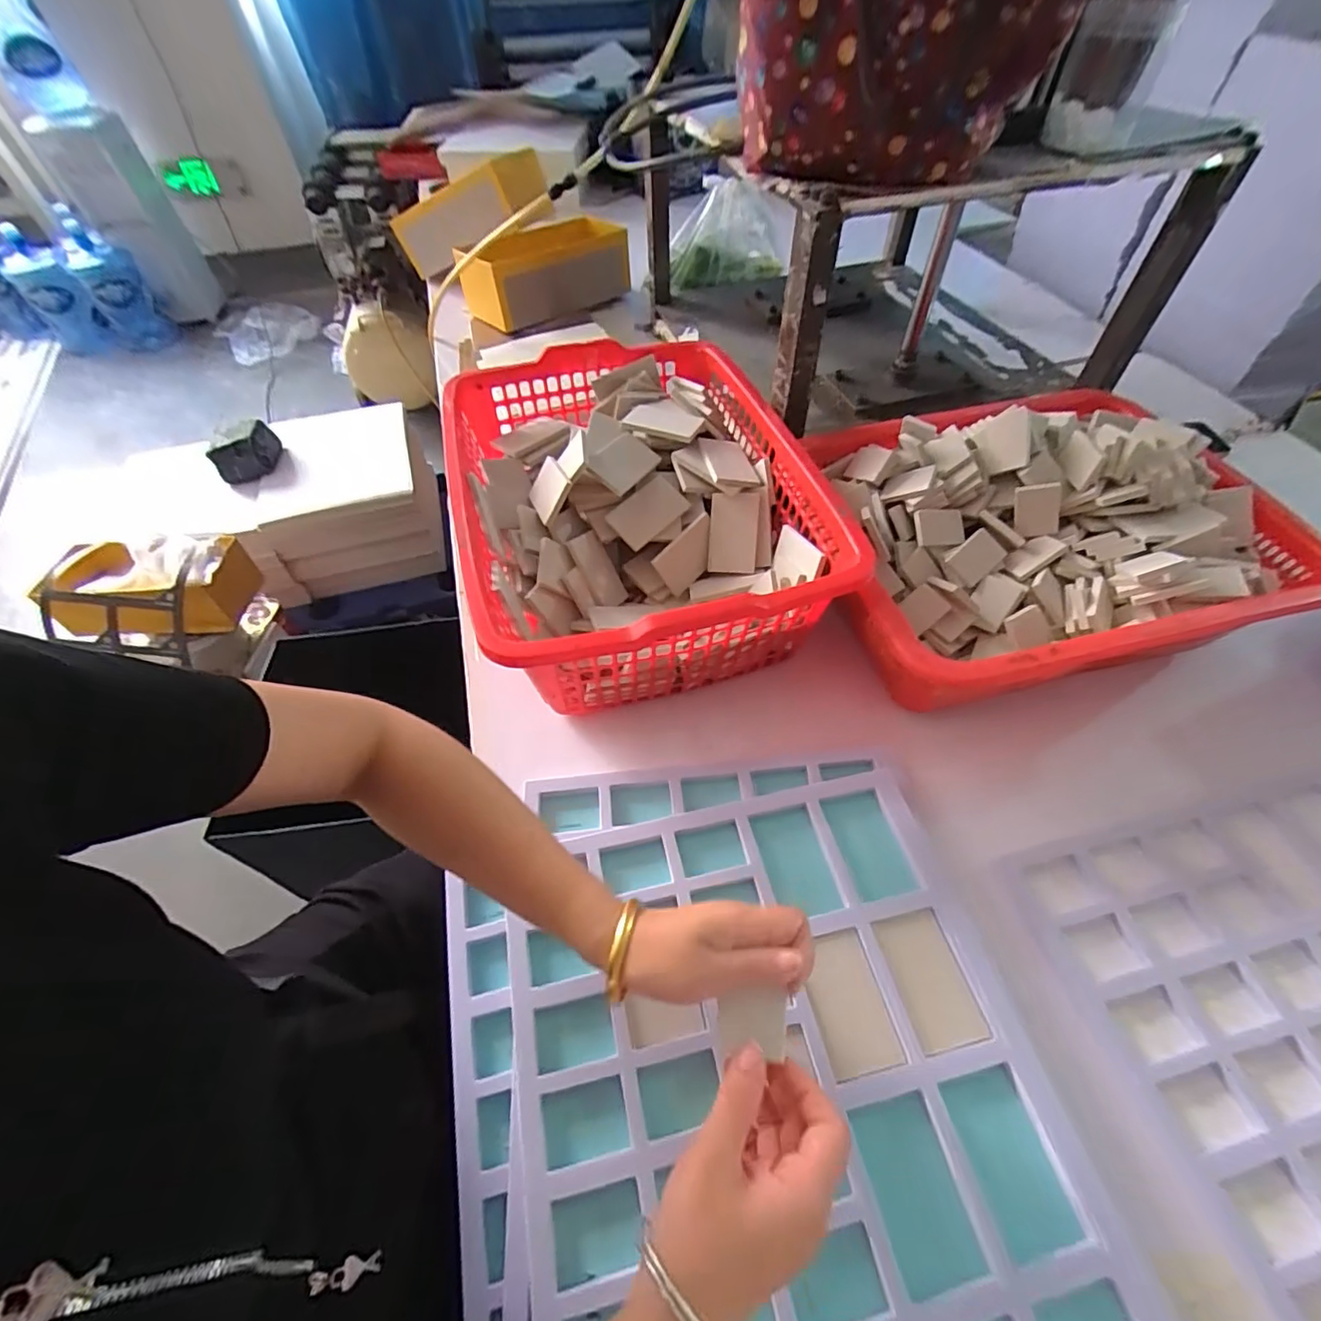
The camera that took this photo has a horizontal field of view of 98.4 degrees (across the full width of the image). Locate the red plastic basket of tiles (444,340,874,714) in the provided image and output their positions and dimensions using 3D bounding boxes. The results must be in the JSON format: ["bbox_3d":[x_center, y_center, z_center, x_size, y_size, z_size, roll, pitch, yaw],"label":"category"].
[{"bbox_3d":[-0.028,-0.168,0.661,0.359,0.155,0.482,-14,54,-8],"label":"red plastic basket of tiles"}]

